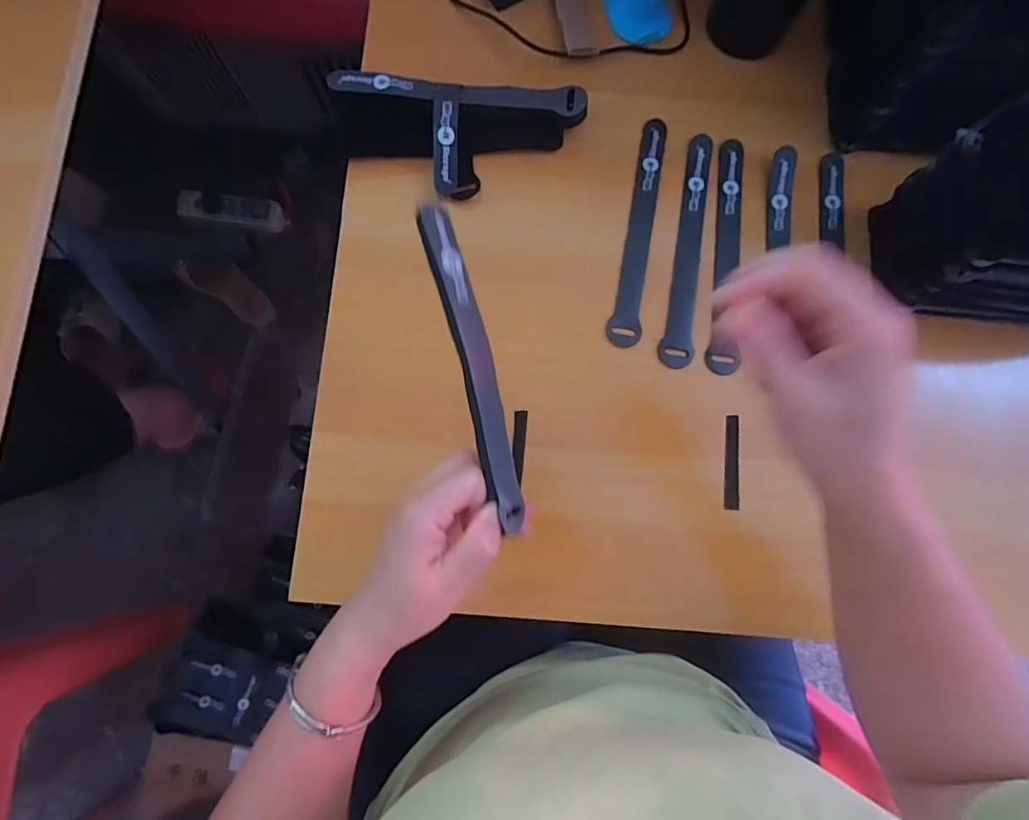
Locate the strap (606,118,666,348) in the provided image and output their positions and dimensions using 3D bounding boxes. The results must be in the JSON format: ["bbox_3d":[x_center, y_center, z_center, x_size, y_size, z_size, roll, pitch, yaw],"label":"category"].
[{"bbox_3d":[0.101,-0.149,0.391,0.024,0.005,0.203,10,81,1],"label":"strap"}]

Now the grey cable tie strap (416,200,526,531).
[{"bbox_3d":[-0.022,-0.026,0.277,0.021,0.020,0.191,-14,86,-4],"label":"grey cable tie strap"}]

